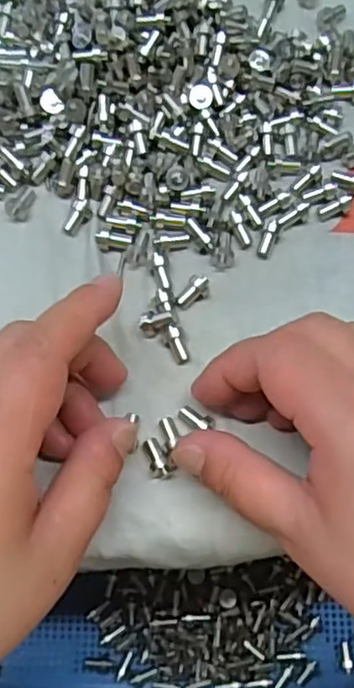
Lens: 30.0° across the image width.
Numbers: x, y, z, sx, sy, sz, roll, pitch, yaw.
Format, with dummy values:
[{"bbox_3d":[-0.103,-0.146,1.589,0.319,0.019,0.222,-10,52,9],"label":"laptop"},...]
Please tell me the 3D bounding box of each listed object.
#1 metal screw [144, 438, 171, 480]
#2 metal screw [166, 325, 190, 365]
[{"bbox_3d":[-0.008,0.044,0.254,0.008,0.006,0.016,-17,70,-6],"label":"metal screw"},{"bbox_3d":[0.000,0.001,0.268,0.007,0.004,0.016,-21,98,-7],"label":"metal screw"}]

